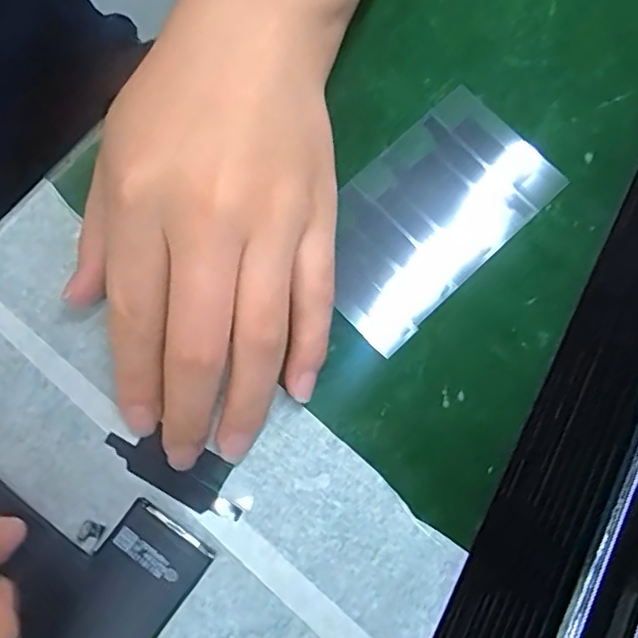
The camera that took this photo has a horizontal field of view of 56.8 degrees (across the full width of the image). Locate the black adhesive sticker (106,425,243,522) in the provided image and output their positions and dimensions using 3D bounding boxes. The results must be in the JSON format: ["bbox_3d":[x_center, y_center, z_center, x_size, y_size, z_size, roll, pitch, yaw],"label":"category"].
[{"bbox_3d":[-0.047,0.050,0.197,0.050,0.004,0.018,26,79,5],"label":"black adhesive sticker"}]

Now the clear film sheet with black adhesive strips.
[{"bbox_3d":[0.038,-0.039,0.213,0.092,0.004,0.055,-43,80,-8],"label":"clear film sheet with black adhesive strips"}]

